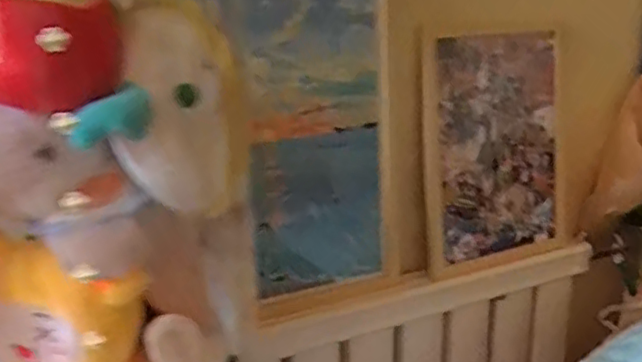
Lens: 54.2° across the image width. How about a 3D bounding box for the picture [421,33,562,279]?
[{"bbox_3d":[0.311,-0.055,1.076,0.307,0.386,0.028,-9,11,-23],"label":"picture"}]

